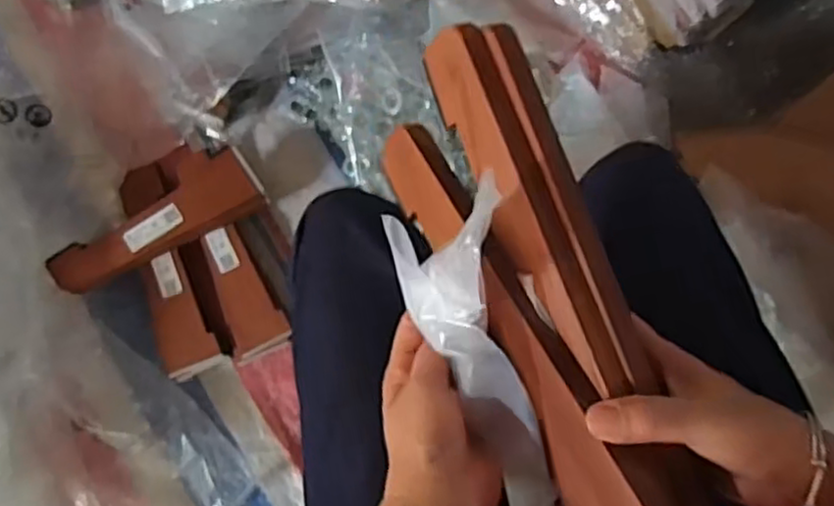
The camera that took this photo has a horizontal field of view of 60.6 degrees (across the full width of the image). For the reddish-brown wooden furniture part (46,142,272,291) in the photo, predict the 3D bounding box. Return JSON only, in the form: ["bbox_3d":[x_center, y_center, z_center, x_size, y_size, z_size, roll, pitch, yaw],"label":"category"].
[{"bbox_3d":[-0.372,-0.058,0.993,0.298,0.045,0.135,-30,90,-13],"label":"reddish-brown wooden furniture part"}]

